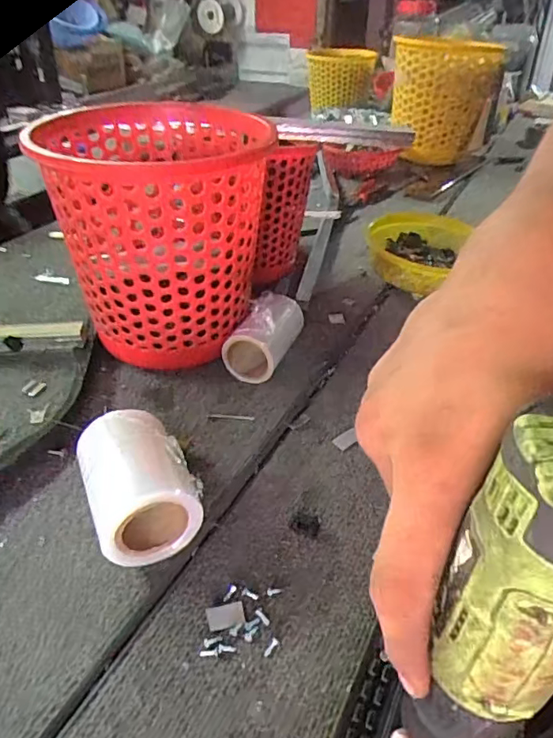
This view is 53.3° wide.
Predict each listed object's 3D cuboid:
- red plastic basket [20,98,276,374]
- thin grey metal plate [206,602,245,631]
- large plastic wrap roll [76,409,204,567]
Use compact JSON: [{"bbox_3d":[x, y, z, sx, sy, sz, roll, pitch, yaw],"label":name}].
[{"bbox_3d":[-0.126,-0.137,0.609,0.212,0.244,0.224,3,37,-2],"label":"red plastic basket"},{"bbox_3d":[-0.037,0.180,0.403,0.027,0.004,0.017,-6,39,-14],"label":"thin grey metal plate"},{"bbox_3d":[-0.112,0.093,0.447,0.078,0.080,0.105,-14,41,-23],"label":"large plastic wrap roll"}]

